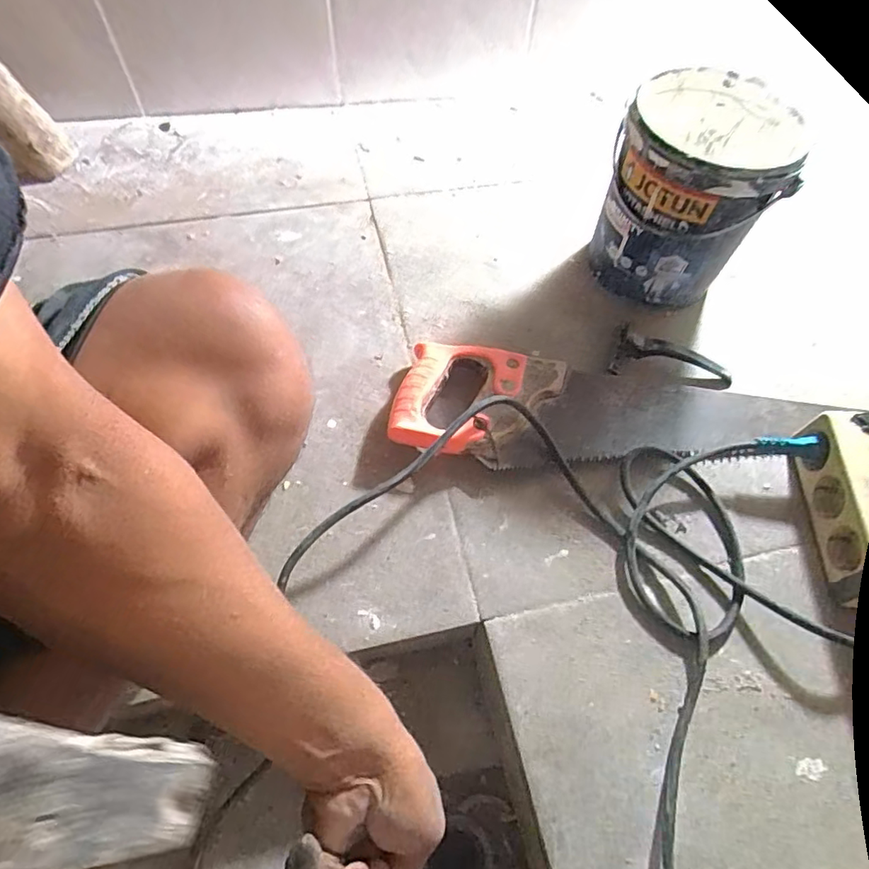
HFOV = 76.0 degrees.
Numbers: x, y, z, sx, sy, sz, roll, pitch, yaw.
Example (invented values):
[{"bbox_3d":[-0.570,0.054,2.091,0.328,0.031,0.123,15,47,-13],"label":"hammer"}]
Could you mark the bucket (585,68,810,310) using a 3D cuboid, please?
[{"bbox_3d":[0.255,-0.242,0.573,0.156,0.168,0.164,22,60,10],"label":"bucket"}]

